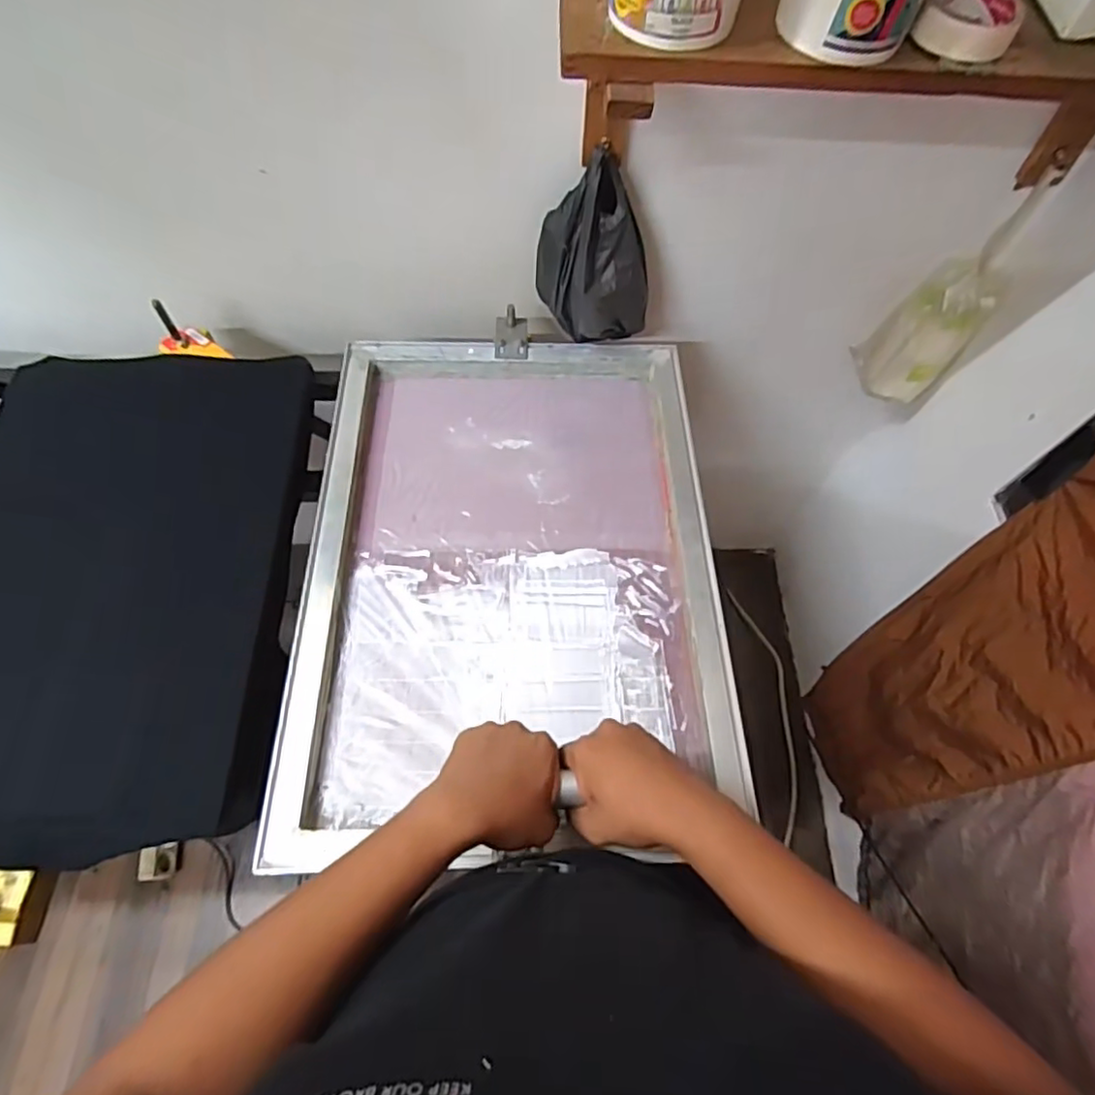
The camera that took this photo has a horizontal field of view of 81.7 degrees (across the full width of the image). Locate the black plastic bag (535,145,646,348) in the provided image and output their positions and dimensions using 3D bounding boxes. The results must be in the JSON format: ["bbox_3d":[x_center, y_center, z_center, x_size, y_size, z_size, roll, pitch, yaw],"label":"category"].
[{"bbox_3d":[0.069,-0.380,0.820,0.127,0.194,0.113,-16,65,-12],"label":"black plastic bag"}]

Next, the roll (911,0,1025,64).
[{"bbox_3d":[0.355,-0.446,0.534,0.080,0.022,0.094,24,64,8],"label":"roll"}]

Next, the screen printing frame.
[{"bbox_3d":[-0.041,0.000,0.747,0.461,0.044,0.634,0,63,-4],"label":"screen printing frame"}]

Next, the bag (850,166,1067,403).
[{"bbox_3d":[0.581,-0.360,0.936,0.107,0.326,0.101,2,63,-3],"label":"bag"}]

